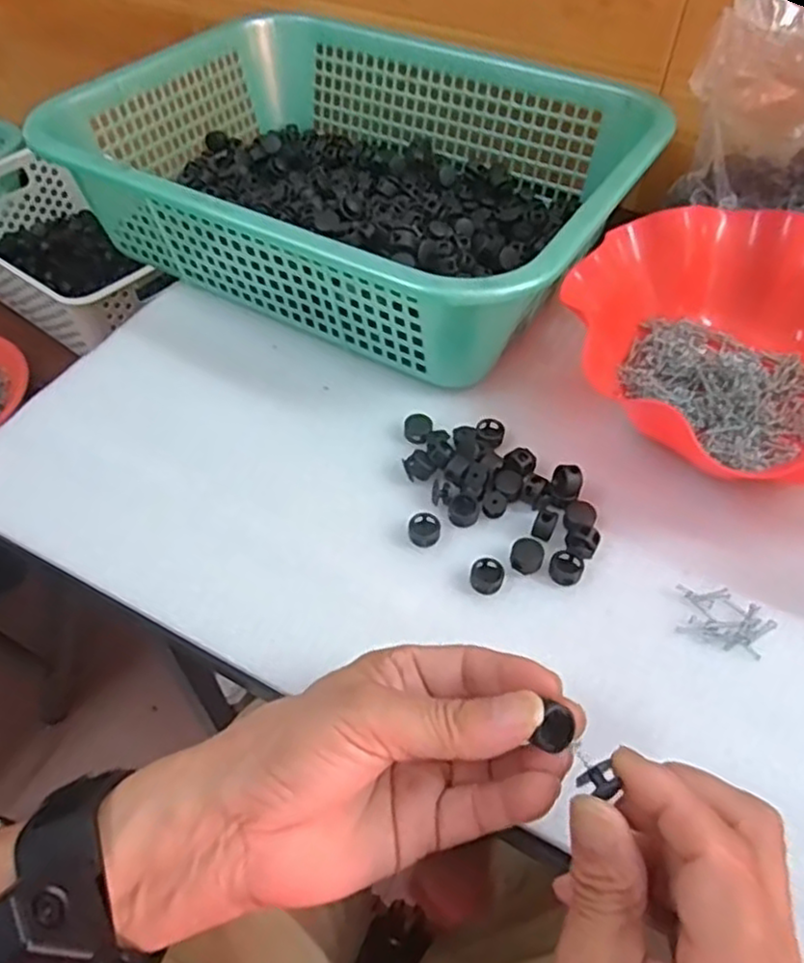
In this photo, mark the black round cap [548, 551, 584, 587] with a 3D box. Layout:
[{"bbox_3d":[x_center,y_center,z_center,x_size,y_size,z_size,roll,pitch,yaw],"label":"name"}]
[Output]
[{"bbox_3d":[0.086,0.045,0.368,0.016,0.006,0.018,26,59,19],"label":"black round cap"}]

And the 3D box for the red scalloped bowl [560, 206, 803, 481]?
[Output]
[{"bbox_3d":[0.216,-0.080,0.425,0.204,0.060,0.208,0,53,0],"label":"red scalloped bowl"}]

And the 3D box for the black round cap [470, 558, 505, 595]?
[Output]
[{"bbox_3d":[0.044,0.049,0.365,0.017,0.008,0.019,15,55,11],"label":"black round cap"}]

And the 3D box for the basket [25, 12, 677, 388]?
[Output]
[{"bbox_3d":[-0.028,-0.232,0.517,0.382,0.104,0.294,24,57,18],"label":"basket"}]

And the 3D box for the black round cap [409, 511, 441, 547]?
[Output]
[{"bbox_3d":[0.012,0.026,0.382,0.017,0.008,0.018,0,53,0],"label":"black round cap"}]

